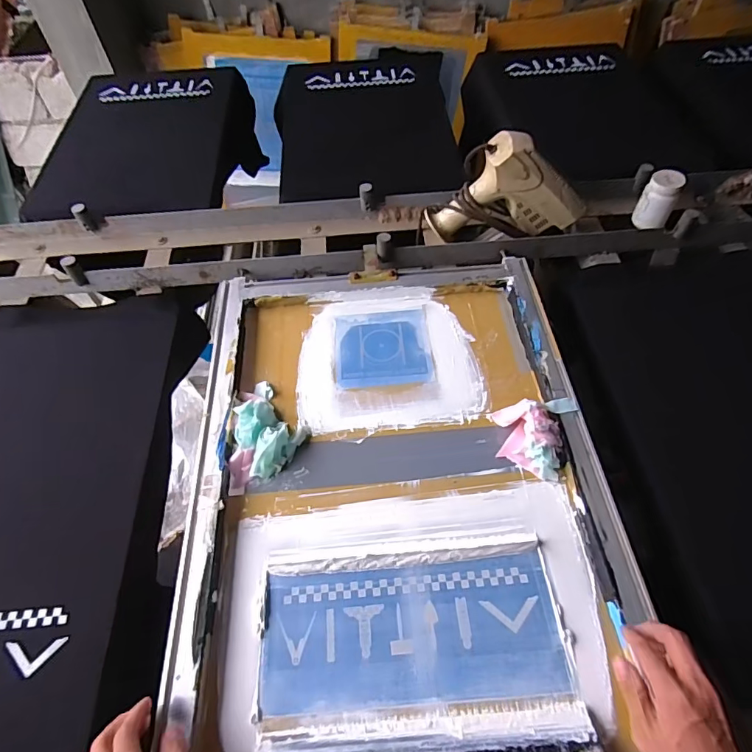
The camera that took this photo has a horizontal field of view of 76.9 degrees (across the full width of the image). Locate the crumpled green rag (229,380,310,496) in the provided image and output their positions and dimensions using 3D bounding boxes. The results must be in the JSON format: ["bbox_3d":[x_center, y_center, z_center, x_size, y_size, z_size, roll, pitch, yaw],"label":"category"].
[{"bbox_3d":[-0.151,0.073,0.671,0.106,0.039,0.167,-5,54,0],"label":"crumpled green rag"}]

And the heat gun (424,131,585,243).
[{"bbox_3d":[0.235,-0.343,0.857,0.281,0.188,0.093,-9,55,-4],"label":"heat gun"}]

